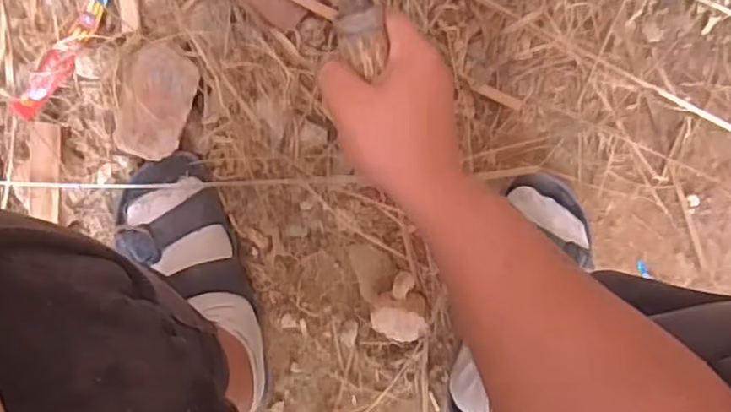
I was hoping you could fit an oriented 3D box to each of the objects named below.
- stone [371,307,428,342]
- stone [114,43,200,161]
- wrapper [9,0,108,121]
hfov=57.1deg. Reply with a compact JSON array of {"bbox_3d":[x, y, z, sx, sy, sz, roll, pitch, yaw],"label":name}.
[{"bbox_3d":[0.034,0.120,0.687,0.056,0.026,0.032,24,88,-5],"label":"stone"},{"bbox_3d":[-0.198,-0.098,0.631,0.068,0.052,0.106,20,88,-2],"label":"stone"},{"bbox_3d":[-0.281,-0.162,0.643,0.031,0.017,0.177,30,87,-5],"label":"wrapper"}]

